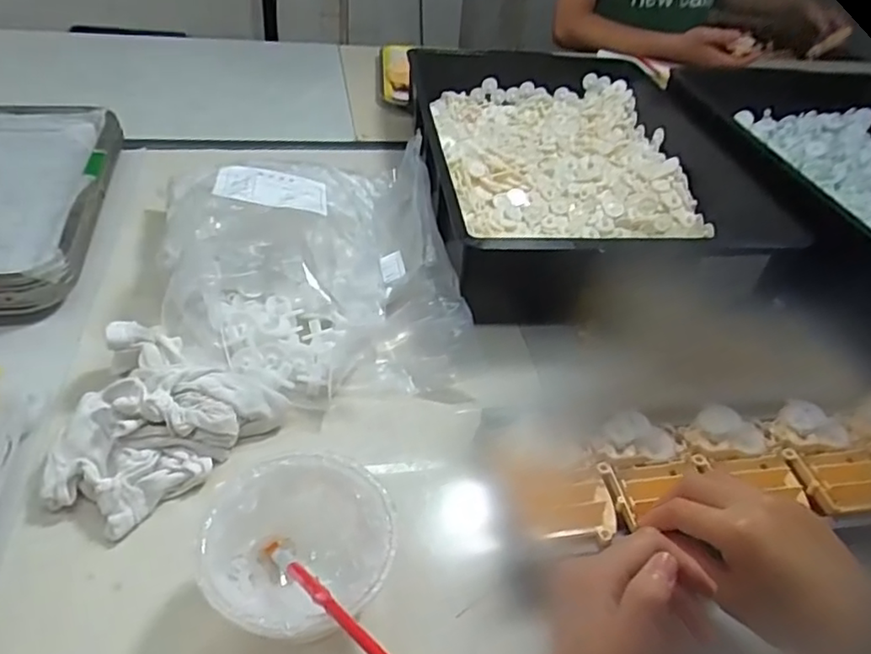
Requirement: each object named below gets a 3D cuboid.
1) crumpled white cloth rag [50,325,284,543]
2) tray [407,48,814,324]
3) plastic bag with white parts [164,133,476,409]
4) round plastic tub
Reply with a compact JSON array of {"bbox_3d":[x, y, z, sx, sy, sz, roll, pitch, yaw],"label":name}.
[{"bbox_3d":[-0.209,0.068,0.460,0.135,0.050,0.146,21,43,16],"label":"crumpled white cloth rag"},{"bbox_3d":[0.161,-0.207,0.787,0.354,0.102,0.501,0,42,-8],"label":"tray"},{"bbox_3d":[-0.118,-0.078,0.603,0.257,0.109,0.320,-4,43,-12],"label":"plastic bag with white parts"},{"bbox_3d":[-0.082,0.143,0.387,0.107,0.064,0.112,4,41,-3],"label":"round plastic tub"}]

